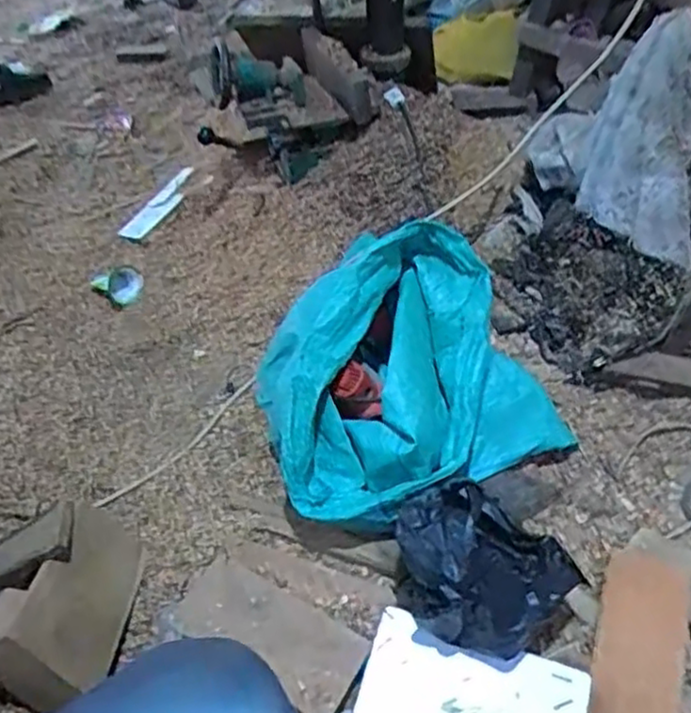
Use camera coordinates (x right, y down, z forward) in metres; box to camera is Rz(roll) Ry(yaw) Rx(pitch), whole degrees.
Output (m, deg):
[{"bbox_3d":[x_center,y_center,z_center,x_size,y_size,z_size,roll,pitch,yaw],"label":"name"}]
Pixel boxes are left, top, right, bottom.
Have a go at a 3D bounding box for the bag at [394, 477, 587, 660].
[{"bbox_3d":[0.153,0.221,0.763,0.193,0.149,0.155,6,44,9],"label":"bag"}]

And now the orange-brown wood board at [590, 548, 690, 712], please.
[{"bbox_3d":[0.307,0.305,0.736,0.087,0.017,0.212,2,50,27],"label":"orange-brown wood board"}]

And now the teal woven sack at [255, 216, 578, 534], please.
[{"bbox_3d":[0.082,0.015,0.936,0.374,0.233,0.348,-13,44,-10],"label":"teal woven sack"}]

